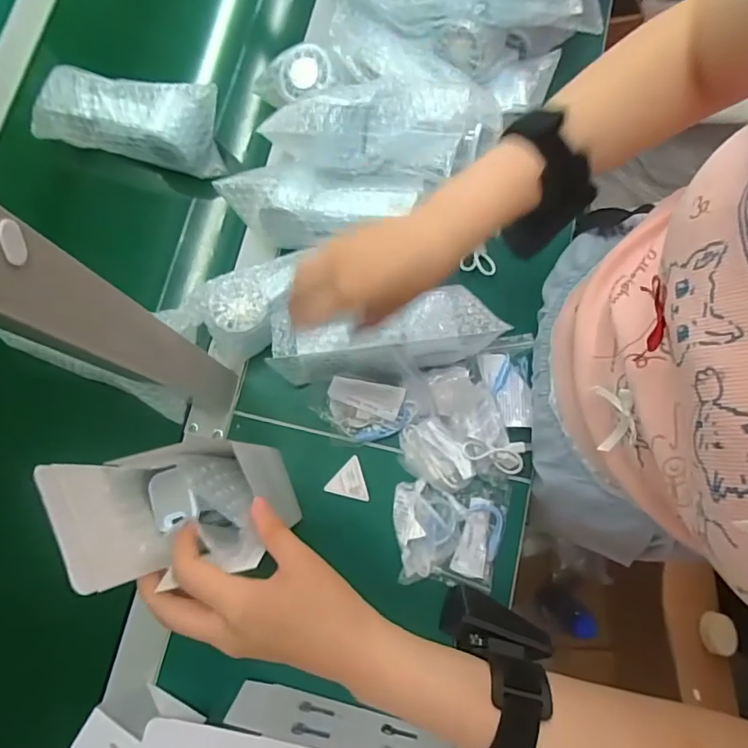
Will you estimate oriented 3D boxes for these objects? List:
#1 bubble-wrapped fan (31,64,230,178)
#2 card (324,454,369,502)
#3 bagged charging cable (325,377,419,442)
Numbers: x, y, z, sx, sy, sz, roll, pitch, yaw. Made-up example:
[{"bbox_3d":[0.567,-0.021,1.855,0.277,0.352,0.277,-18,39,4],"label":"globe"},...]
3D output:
[{"bbox_3d":[-0.253,-0.265,0.520,0.189,0.066,0.065,13,79,1],"label":"bubble-wrapped fan"},{"bbox_3d":[-0.023,0.099,0.488,0.041,0.004,0.039,13,79,1],"label":"card"},{"bbox_3d":[-0.003,0.038,0.483,0.081,0.035,0.056,7,79,0],"label":"bagged charging cable"}]

